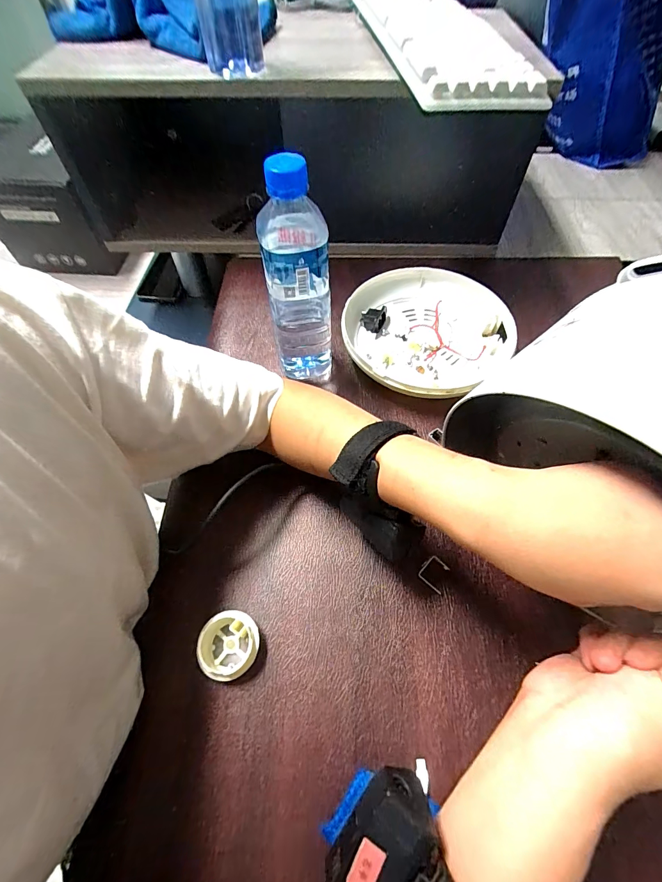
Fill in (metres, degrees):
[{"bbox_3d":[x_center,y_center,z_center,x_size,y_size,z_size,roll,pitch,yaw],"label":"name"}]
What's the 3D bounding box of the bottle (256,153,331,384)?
[{"bbox_3d":[-0.033,-0.156,0.369,0.062,0.211,0.065,-2,60,-1],"label":"bottle"}]

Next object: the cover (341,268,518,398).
[{"bbox_3d":[0.114,-0.138,0.462,0.211,0.037,0.192,-34,65,-18],"label":"cover"}]

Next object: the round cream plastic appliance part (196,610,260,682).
[{"bbox_3d":[-0.081,0.164,0.295,0.045,0.023,0.046,0,60,0],"label":"round cream plastic appliance part"}]

